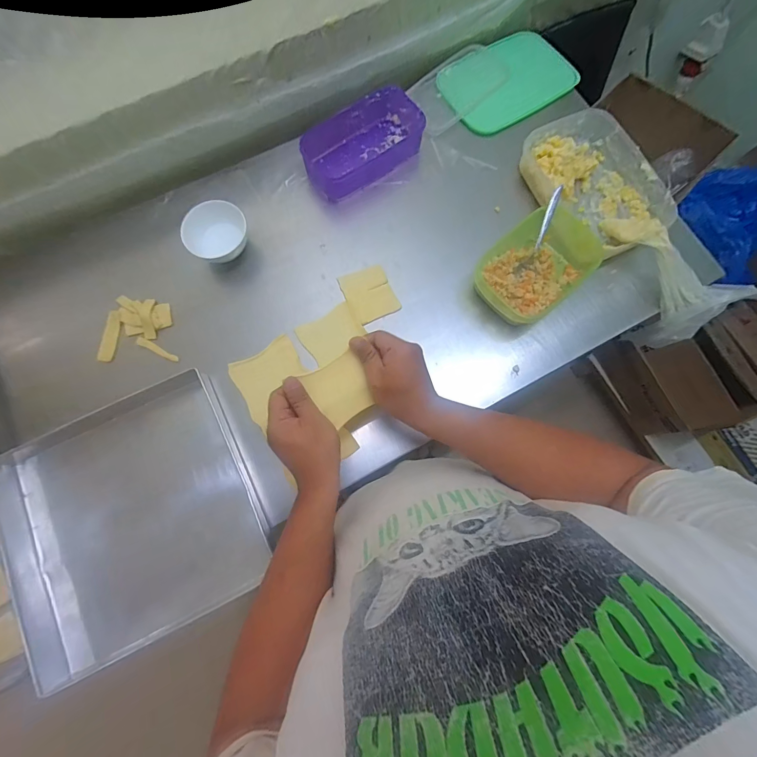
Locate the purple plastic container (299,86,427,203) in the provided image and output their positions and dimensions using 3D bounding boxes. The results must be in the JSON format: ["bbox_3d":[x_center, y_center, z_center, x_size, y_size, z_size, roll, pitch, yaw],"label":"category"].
[{"bbox_3d":[-0.030,-0.416,0.638,0.216,0.049,0.125,-34,79,-8],"label":"purple plastic container"}]

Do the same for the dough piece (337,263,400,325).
[{"bbox_3d":[-0.014,-0.141,0.597,0.076,0.004,0.088,-24,78,-6],"label":"dough piece"}]

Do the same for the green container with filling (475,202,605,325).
[{"bbox_3d":[0.244,-0.176,0.584,0.200,0.058,0.146,-39,80,-9],"label":"green container with filling"}]

